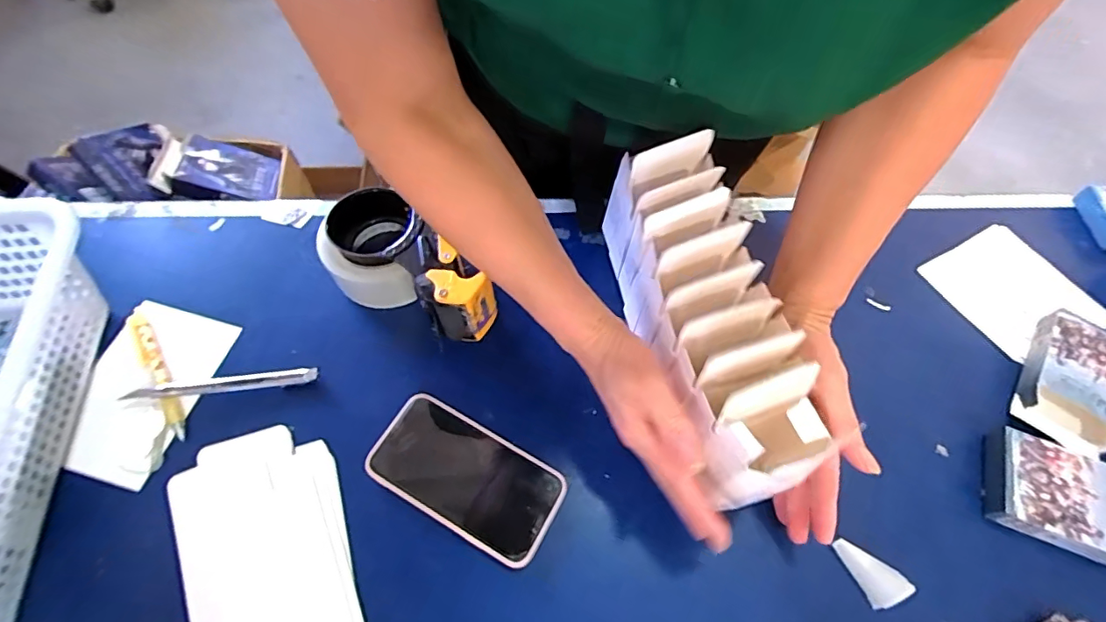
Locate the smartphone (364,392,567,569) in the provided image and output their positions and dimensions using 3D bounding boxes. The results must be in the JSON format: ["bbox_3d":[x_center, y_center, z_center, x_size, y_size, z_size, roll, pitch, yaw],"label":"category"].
[{"bbox_3d":[-0.069,0.131,0.410,0.154,0.008,0.080,28,63,11],"label":"smartphone"}]

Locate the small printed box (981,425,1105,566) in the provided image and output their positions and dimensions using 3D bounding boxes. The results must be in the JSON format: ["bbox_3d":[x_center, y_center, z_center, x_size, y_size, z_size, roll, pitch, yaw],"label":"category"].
[{"bbox_3d":[0.429,0.152,0.418,0.130,0.030,0.090,22,62,8],"label":"small printed box"}]

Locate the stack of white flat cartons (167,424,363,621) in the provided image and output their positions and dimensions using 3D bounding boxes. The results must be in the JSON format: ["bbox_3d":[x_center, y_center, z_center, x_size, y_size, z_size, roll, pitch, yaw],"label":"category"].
[{"bbox_3d":[-0.208,0.180,0.376,0.110,0.013,0.191,-20,64,-14],"label":"stack of white flat cartons"}]

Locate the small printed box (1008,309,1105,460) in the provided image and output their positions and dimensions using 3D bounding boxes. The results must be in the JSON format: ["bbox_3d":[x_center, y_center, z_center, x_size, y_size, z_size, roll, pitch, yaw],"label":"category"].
[{"bbox_3d":[0.479,0.063,0.469,0.077,0.035,0.111,31,63,12],"label":"small printed box"}]

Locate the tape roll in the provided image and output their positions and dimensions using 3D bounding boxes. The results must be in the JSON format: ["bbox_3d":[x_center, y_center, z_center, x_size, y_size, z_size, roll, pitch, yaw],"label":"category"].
[{"bbox_3d":[-0.164,-0.053,0.473,0.085,0.070,0.092,2,61,-3],"label":"tape roll"}]

